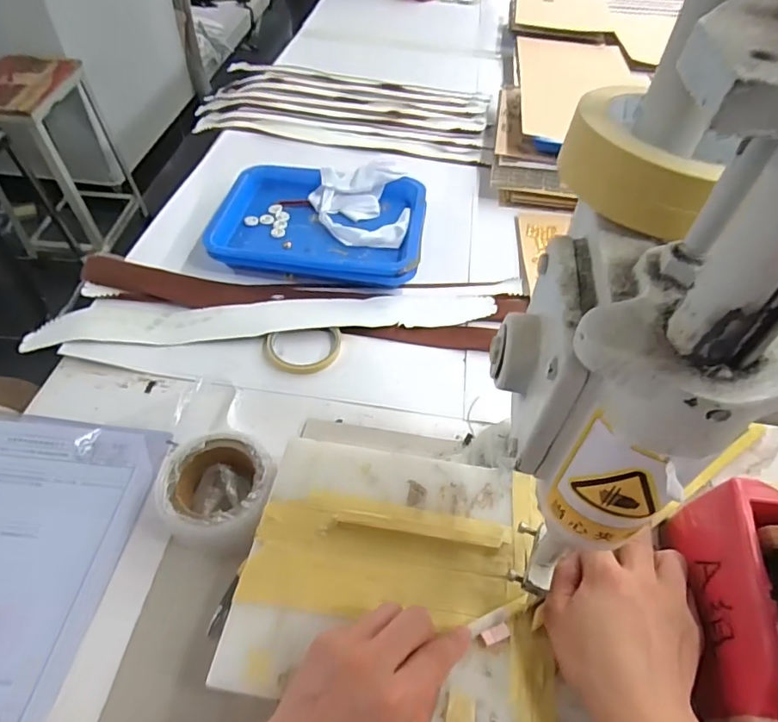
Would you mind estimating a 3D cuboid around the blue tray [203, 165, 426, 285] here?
[{"bbox_3d":[-0.095,-0.198,0.733,0.283,0.040,0.199,4,51,2],"label":"blue tray"}]

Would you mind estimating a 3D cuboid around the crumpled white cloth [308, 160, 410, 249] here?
[{"bbox_3d":[-0.042,-0.227,0.742,0.142,0.037,0.158,-2,51,-3],"label":"crumpled white cloth"}]

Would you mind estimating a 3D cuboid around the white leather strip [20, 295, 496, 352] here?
[{"bbox_3d":[-0.144,-0.053,0.644,0.560,0.010,0.060,-4,53,-8],"label":"white leather strip"}]

